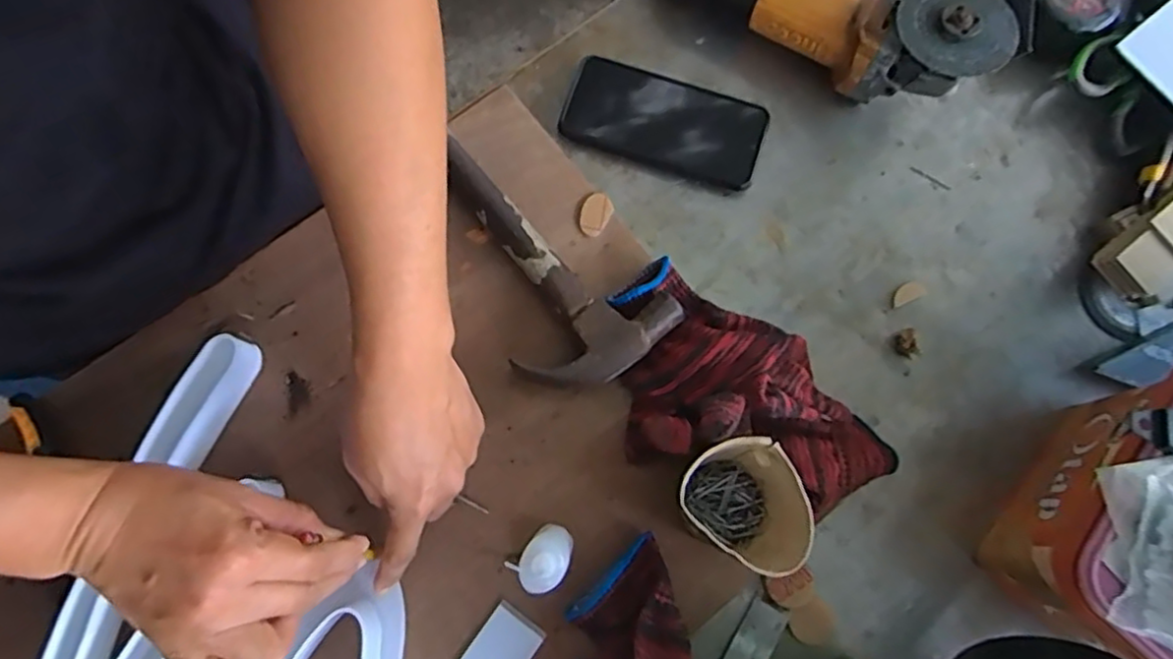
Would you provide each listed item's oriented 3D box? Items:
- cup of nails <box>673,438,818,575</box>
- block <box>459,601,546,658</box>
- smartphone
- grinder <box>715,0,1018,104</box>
[{"bbox_3d":[0.103,0.115,0.448,0.073,0.097,0.070,0,75,-1],"label":"cup of nails"},{"bbox_3d":[-0.059,0.221,0.459,0.039,0.004,0.054,35,77,8],"label":"block"},{"bbox_3d":[0.065,-0.177,0.571,0.168,0.014,0.073,19,76,4],"label":"smartphone"},{"bbox_3d":[0.174,-0.274,0.559,0.319,0.100,0.078,29,77,7],"label":"grinder"}]

